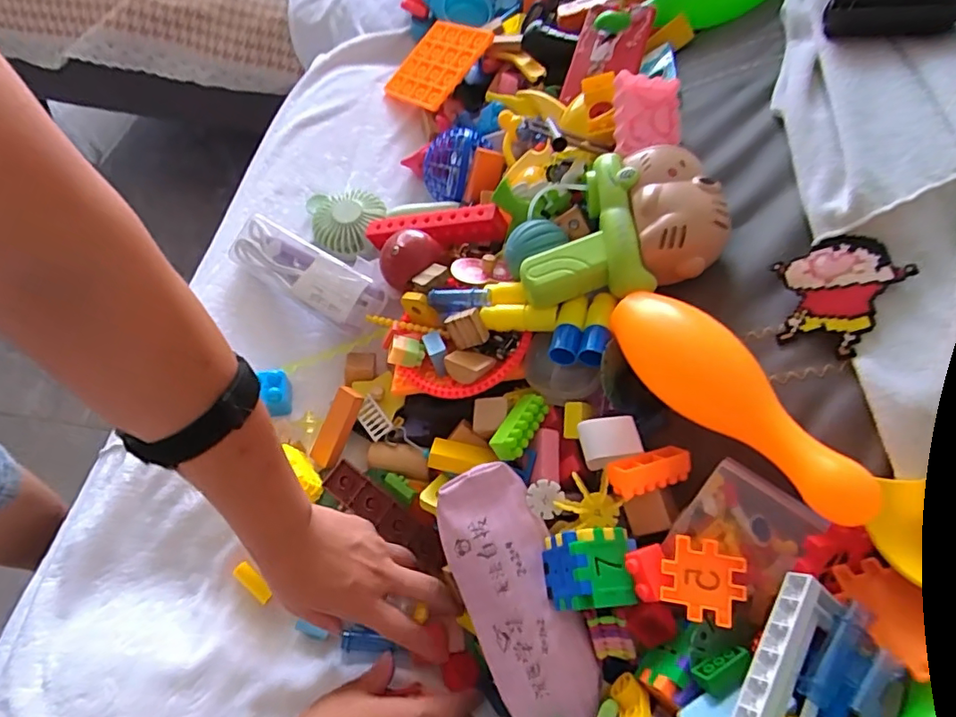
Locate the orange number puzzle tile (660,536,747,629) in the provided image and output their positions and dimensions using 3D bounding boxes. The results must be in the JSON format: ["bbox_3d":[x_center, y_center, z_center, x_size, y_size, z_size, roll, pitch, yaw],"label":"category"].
[{"bbox_3d":[0.142,0.141,0.345,0.048,0.006,0.048,4,73,20],"label":"orange number puzzle tile"}]

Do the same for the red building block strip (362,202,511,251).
[{"bbox_3d":[-0.045,-0.136,0.569,0.161,0.040,0.016,2,61,21],"label":"red building block strip"}]

